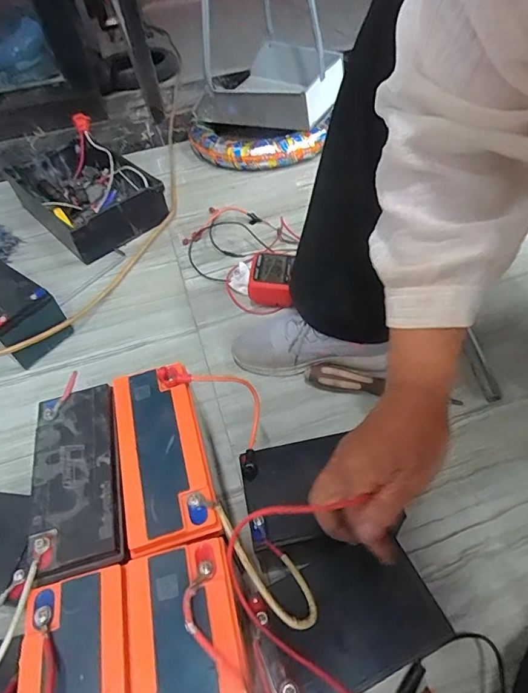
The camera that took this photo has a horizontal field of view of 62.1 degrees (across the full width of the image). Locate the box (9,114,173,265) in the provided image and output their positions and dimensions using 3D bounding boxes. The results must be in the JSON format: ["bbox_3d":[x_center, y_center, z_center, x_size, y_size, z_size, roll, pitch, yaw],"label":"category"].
[{"bbox_3d":[-0.392,-0.341,0.976,0.224,0.101,0.357,-37,56,-22],"label":"box"}]

